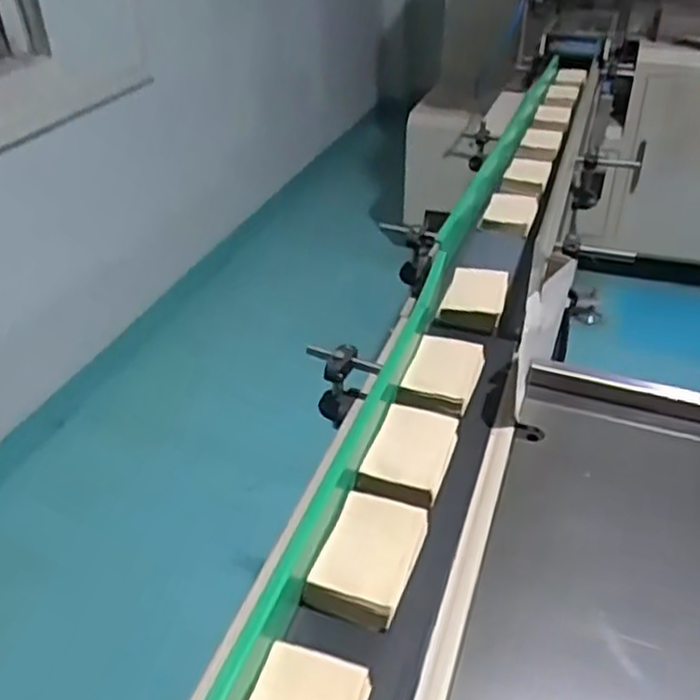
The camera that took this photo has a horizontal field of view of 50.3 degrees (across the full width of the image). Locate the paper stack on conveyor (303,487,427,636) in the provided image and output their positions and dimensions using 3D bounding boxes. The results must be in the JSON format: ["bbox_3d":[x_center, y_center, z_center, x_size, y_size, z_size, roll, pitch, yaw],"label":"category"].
[{"bbox_3d":[0.016,0.162,0.592,0.070,0.025,0.107,11,35,18],"label":"paper stack on conveyor"}]

